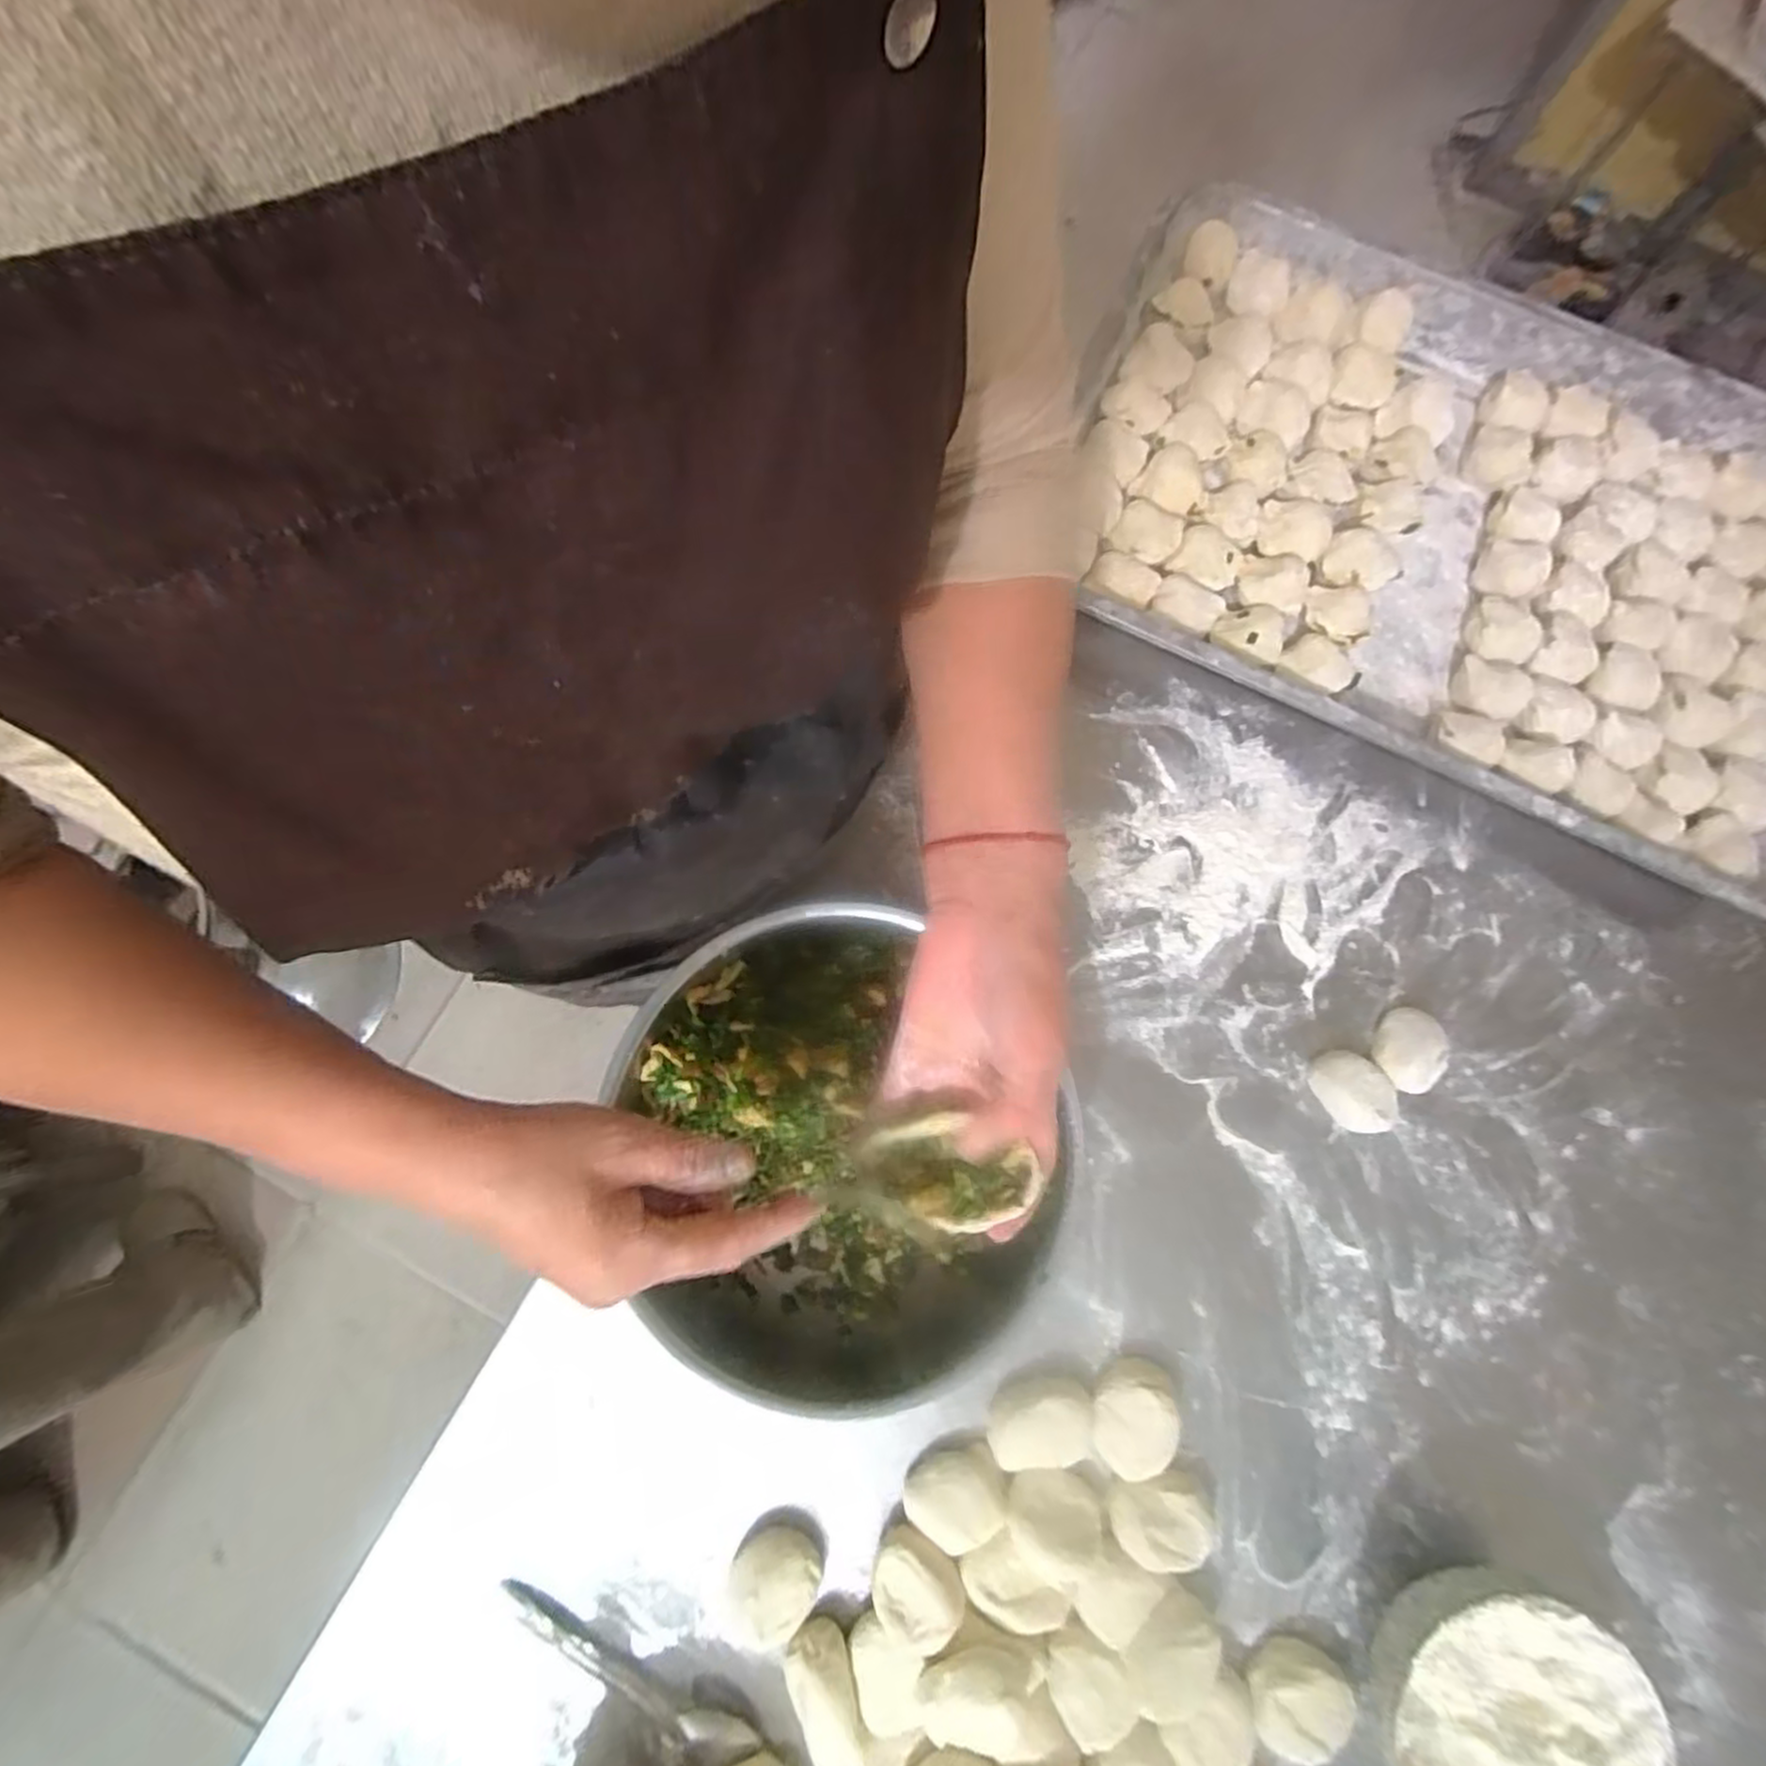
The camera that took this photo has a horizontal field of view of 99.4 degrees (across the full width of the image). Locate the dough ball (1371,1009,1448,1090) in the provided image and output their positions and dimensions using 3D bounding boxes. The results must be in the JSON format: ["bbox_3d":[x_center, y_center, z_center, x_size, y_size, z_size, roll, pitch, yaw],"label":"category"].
[{"bbox_3d":[0.342,0.108,0.486,0.045,0.020,0.052,13,79,1],"label":"dough ball"}]

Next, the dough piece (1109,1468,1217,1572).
[{"bbox_3d":[0.155,0.357,0.422,0.051,0.029,0.041,-19,80,-5],"label":"dough piece"}]

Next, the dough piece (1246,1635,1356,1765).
[{"bbox_3d":[0.229,0.450,0.413,0.053,0.020,0.043,-34,82,-7],"label":"dough piece"}]

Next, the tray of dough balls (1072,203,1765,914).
[{"bbox_3d":[0.413,-0.250,0.542,0.561,0.044,0.387,23,79,3],"label":"tray of dough balls"}]

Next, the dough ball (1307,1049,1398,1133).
[{"bbox_3d":[0.299,0.132,0.476,0.055,0.023,0.038,43,81,7],"label":"dough ball"}]

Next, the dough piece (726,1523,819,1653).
[{"bbox_3d":[-0.061,0.387,0.414,0.046,0.028,0.050,0,79,-1],"label":"dough piece"}]

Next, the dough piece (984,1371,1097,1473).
[{"bbox_3d":[0.091,0.313,0.431,0.059,0.021,0.046,-7,79,-3],"label":"dough piece"}]

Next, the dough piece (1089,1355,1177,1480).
[{"bbox_3d":[0.144,0.308,0.432,0.042,0.025,0.056,14,79,2],"label":"dough piece"}]

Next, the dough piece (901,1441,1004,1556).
[{"bbox_3d":[0.041,0.349,0.428,0.053,0.024,0.044,-36,82,-7],"label":"dough piece"}]

